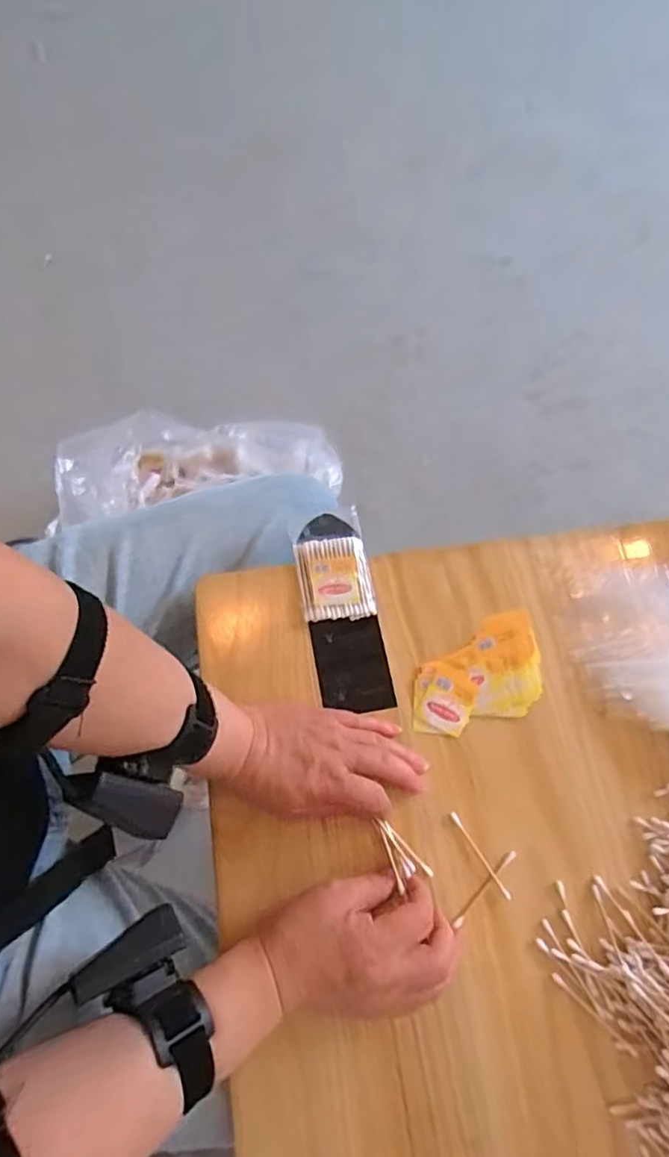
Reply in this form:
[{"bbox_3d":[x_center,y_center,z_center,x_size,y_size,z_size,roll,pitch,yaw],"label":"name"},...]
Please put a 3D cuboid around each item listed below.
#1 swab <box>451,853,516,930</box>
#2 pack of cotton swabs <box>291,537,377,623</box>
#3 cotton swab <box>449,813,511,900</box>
[{"bbox_3d":[0.118,0.241,0.460,0.071,0.004,0.006,-43,78,-12],"label":"swab"},{"bbox_3d":[0.000,0.000,0.528,0.063,0.014,0.076,-9,73,-3],"label":"pack of cotton swabs"},{"bbox_3d":[0.115,0.219,0.469,0.005,0.004,0.073,-32,76,-10],"label":"cotton swab"}]

